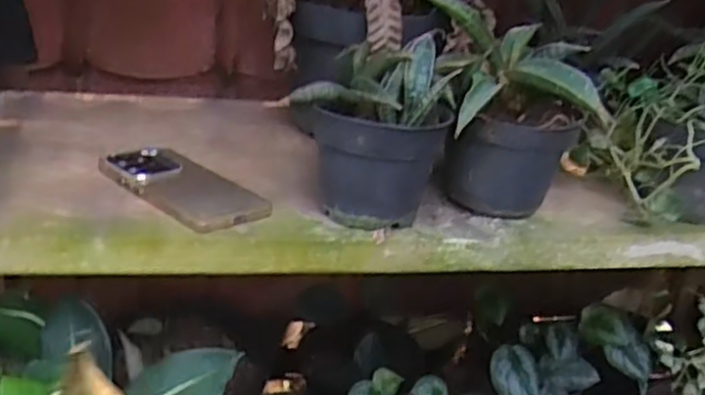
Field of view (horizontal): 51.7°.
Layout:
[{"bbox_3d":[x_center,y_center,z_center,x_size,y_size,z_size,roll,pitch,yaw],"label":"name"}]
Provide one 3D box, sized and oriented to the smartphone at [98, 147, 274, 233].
[{"bbox_3d":[-0.151,-0.011,0.644,0.162,0.013,0.079,25,31,37],"label":"smartphone"}]

